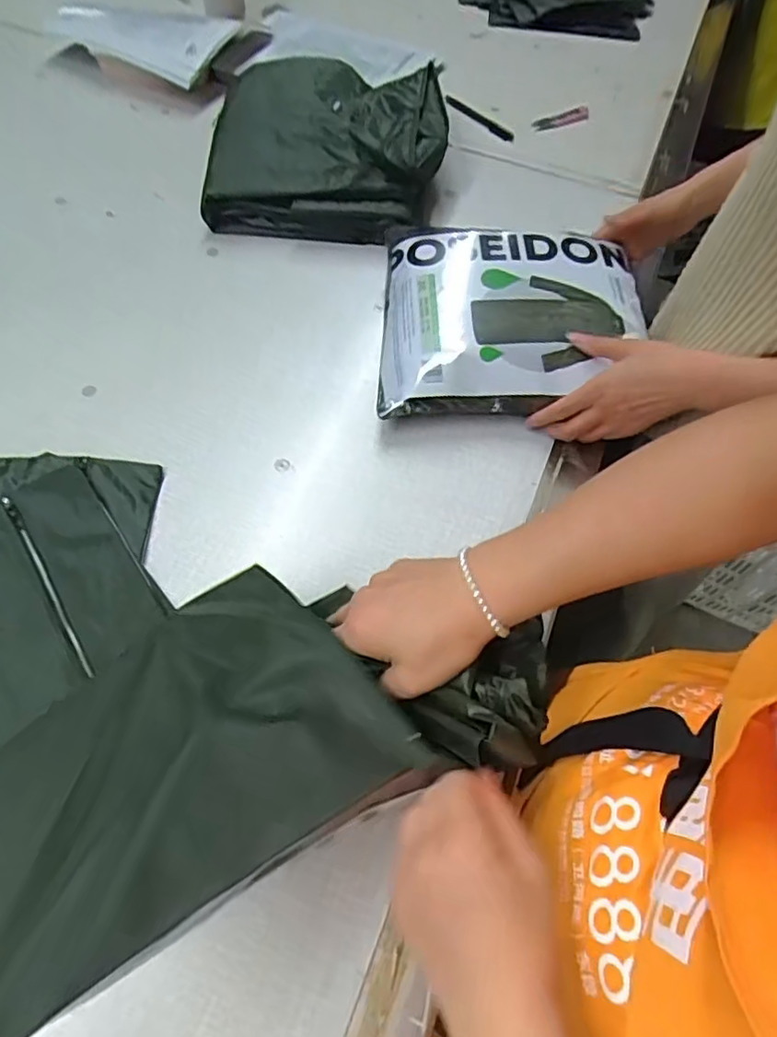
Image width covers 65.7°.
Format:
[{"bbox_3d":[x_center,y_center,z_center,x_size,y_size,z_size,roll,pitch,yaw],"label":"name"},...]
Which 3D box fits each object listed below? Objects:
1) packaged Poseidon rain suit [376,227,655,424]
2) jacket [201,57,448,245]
[{"bbox_3d":[0.132,-0.204,0.639,0.271,0.071,0.228,3,61,-1],"label":"packaged Poseidon rain suit"},{"bbox_3d":[-0.071,-0.482,0.777,0.279,0.081,0.269,7,61,1],"label":"jacket"}]

